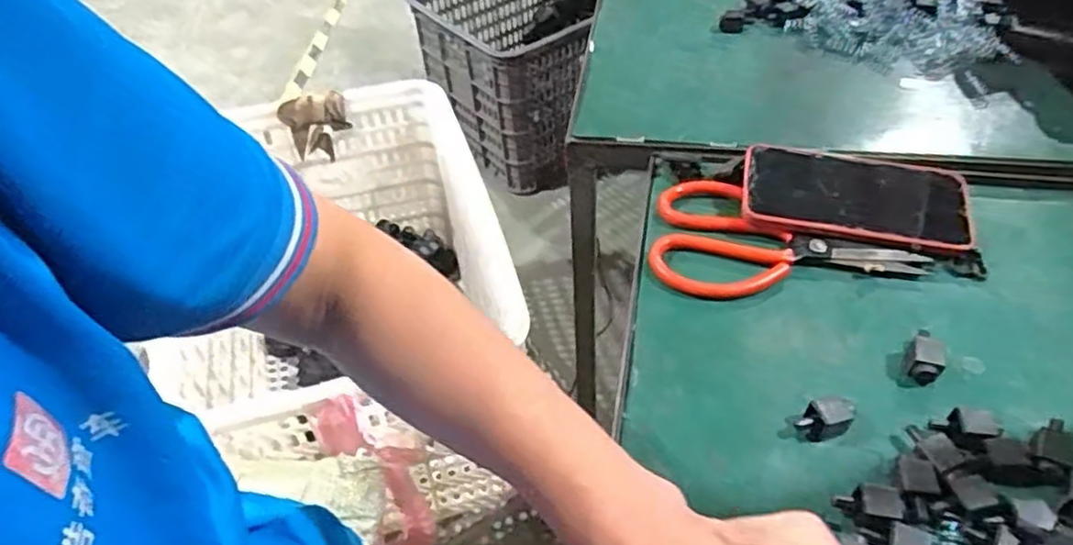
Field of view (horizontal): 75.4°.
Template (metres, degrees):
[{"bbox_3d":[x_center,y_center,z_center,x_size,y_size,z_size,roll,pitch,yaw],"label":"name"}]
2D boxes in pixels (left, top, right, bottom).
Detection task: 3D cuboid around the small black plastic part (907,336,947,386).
[{"bbox_3d":[0.244,0.055,0.432,0.018,0.015,0.026,19,52,22],"label":"small black plastic part"}]

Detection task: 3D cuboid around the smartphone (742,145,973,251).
[{"bbox_3d":[0.235,-0.058,0.513,0.156,0.007,0.075,9,59,9],"label":"smartphone"}]

